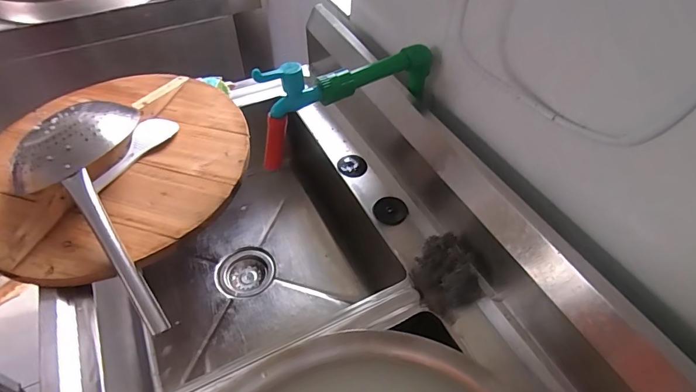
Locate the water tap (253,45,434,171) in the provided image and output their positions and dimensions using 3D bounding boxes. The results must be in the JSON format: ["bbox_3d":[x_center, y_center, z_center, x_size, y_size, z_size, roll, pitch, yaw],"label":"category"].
[{"bbox_3d":[-0.001,-0.151,0.591,0.285,0.121,0.040,-26,54,-22],"label":"water tap"}]

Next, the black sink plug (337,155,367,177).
[{"bbox_3d":[0.008,-0.054,0.754,0.053,0.010,0.050,1,48,-1],"label":"black sink plug"}]

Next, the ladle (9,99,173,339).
[{"bbox_3d":[-0.354,0.021,0.576,0.188,0.076,0.384,-23,69,-20],"label":"ladle"}]

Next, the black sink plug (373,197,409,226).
[{"bbox_3d":[0.071,0.025,0.677,0.051,0.007,0.057,-33,52,-12],"label":"black sink plug"}]

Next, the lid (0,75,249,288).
[{"bbox_3d":[-0.384,-0.077,0.679,0.413,0.057,0.445,0,49,1],"label":"lid"}]

